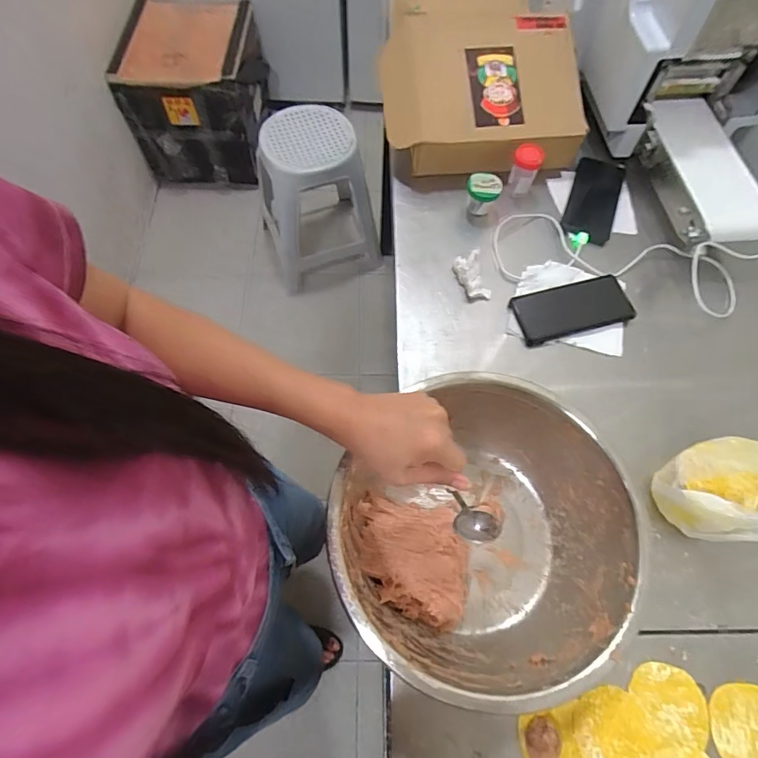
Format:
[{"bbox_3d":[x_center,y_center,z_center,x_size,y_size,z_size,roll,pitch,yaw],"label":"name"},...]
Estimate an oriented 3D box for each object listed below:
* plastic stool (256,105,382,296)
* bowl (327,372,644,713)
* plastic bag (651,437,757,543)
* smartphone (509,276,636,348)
[{"bbox_3d":[-0.205,-0.590,1.505,0.334,0.478,0.326,-18,66,-9],"label":"plastic stool"},{"bbox_3d":[0.102,0.162,0.481,0.278,0.129,0.256,0,64,-1],"label":"bowl"},{"bbox_3d":[0.372,0.122,0.500,0.104,0.145,0.110,-10,65,-6],"label":"plastic bag"},{"bbox_3d":[0.276,-0.099,0.666,0.160,0.006,0.078,-13,73,-5],"label":"smartphone"}]

